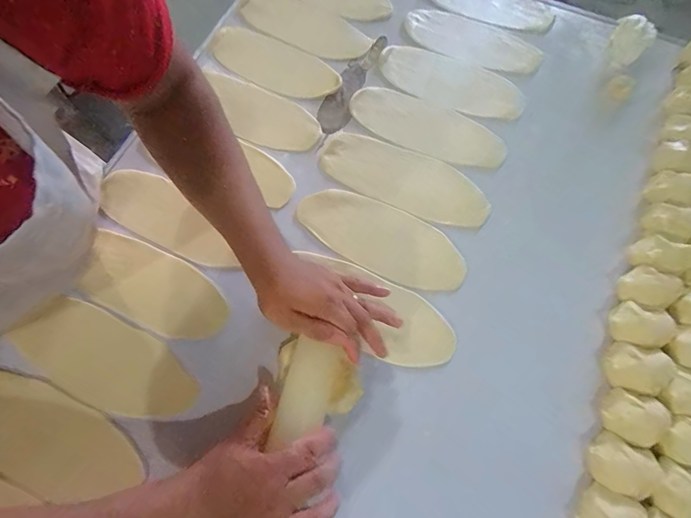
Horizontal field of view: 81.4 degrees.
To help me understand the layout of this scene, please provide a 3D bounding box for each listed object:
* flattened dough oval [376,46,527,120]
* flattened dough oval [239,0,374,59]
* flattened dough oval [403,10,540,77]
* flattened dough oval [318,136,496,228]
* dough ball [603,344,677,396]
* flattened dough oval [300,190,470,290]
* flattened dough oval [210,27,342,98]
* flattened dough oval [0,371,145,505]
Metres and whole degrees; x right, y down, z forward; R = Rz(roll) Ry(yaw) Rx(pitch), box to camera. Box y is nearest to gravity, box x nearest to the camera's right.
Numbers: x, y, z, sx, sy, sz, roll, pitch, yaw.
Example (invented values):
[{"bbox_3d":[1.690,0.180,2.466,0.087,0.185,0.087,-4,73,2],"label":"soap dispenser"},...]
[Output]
[{"bbox_3d":[0.157,-0.265,0.599,0.217,0.012,0.090,22,72,9],"label":"flattened dough oval"},{"bbox_3d":[-0.063,-0.373,0.638,0.211,0.019,0.087,29,71,12],"label":"flattened dough oval"},{"bbox_3d":[0.198,-0.343,0.629,0.213,0.006,0.088,22,72,9],"label":"flattened dough oval"},{"bbox_3d":[0.080,-0.108,0.541,0.227,0.010,0.090,22,72,9],"label":"flattened dough oval"},{"bbox_3d":[0.324,0.123,0.441,0.059,0.030,0.049,12,71,6],"label":"dough ball"},{"bbox_3d":[0.045,-0.027,0.511,0.217,0.008,0.088,27,73,11],"label":"flattened dough oval"},{"bbox_3d":[-0.108,-0.296,0.609,0.207,0.009,0.090,32,74,12],"label":"flattened dough oval"},{"bbox_3d":[-0.323,0.186,0.421,0.231,0.010,0.087,24,72,10],"label":"flattened dough oval"}]

